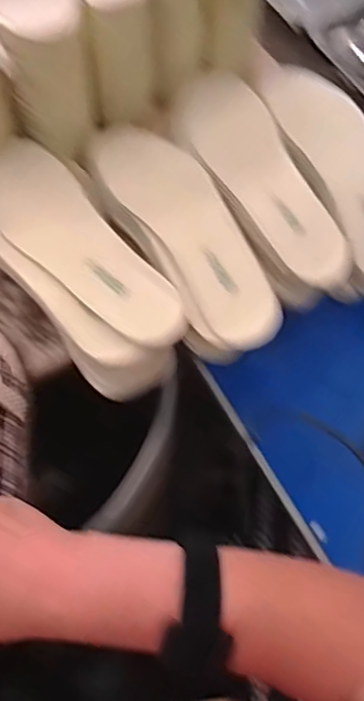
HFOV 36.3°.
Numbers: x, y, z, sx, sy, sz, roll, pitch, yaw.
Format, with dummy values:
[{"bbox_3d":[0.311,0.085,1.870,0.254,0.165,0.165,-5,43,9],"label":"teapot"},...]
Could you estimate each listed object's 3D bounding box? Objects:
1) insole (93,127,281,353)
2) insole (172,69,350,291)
[{"bbox_3d":[0.006,-0.113,0.510,0.079,0.024,0.250,-30,70,-12],"label":"insole"},{"bbox_3d":[0.079,-0.170,0.535,0.083,0.027,0.249,-31,71,-12],"label":"insole"}]

